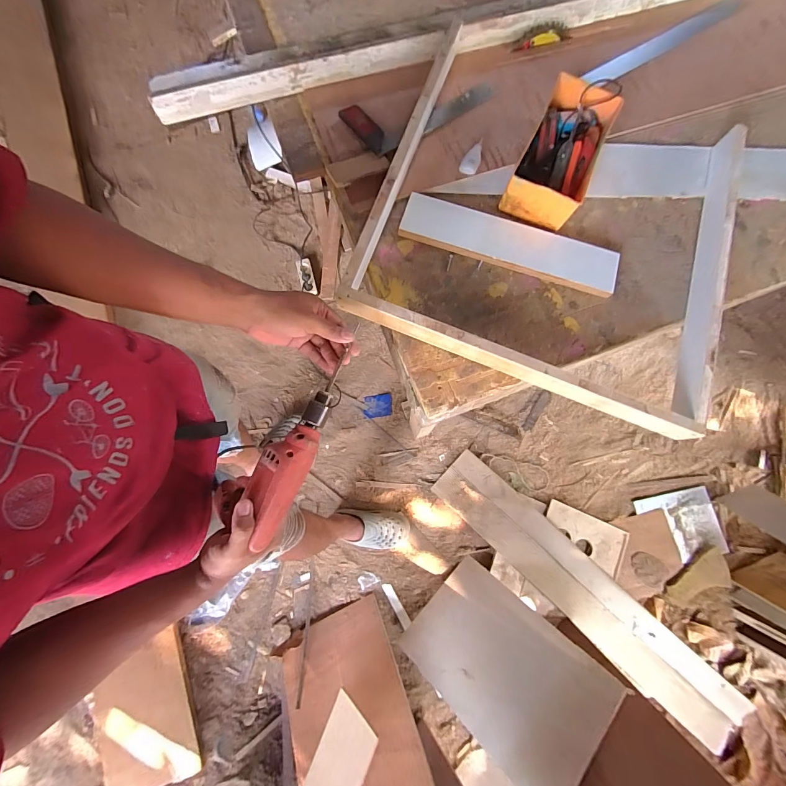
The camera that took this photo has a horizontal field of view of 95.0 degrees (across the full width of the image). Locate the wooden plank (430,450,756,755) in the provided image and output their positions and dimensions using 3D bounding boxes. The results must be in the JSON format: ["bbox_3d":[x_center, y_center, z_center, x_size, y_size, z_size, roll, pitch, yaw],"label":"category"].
[{"bbox_3d":[0.621,0.652,1.200,1.130,0.043,0.203,42,82,9],"label":"wooden plank"}]

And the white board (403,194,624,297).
[{"bbox_3d":[0.203,-0.260,0.629,0.375,0.020,0.089,18,78,1],"label":"white board"}]

